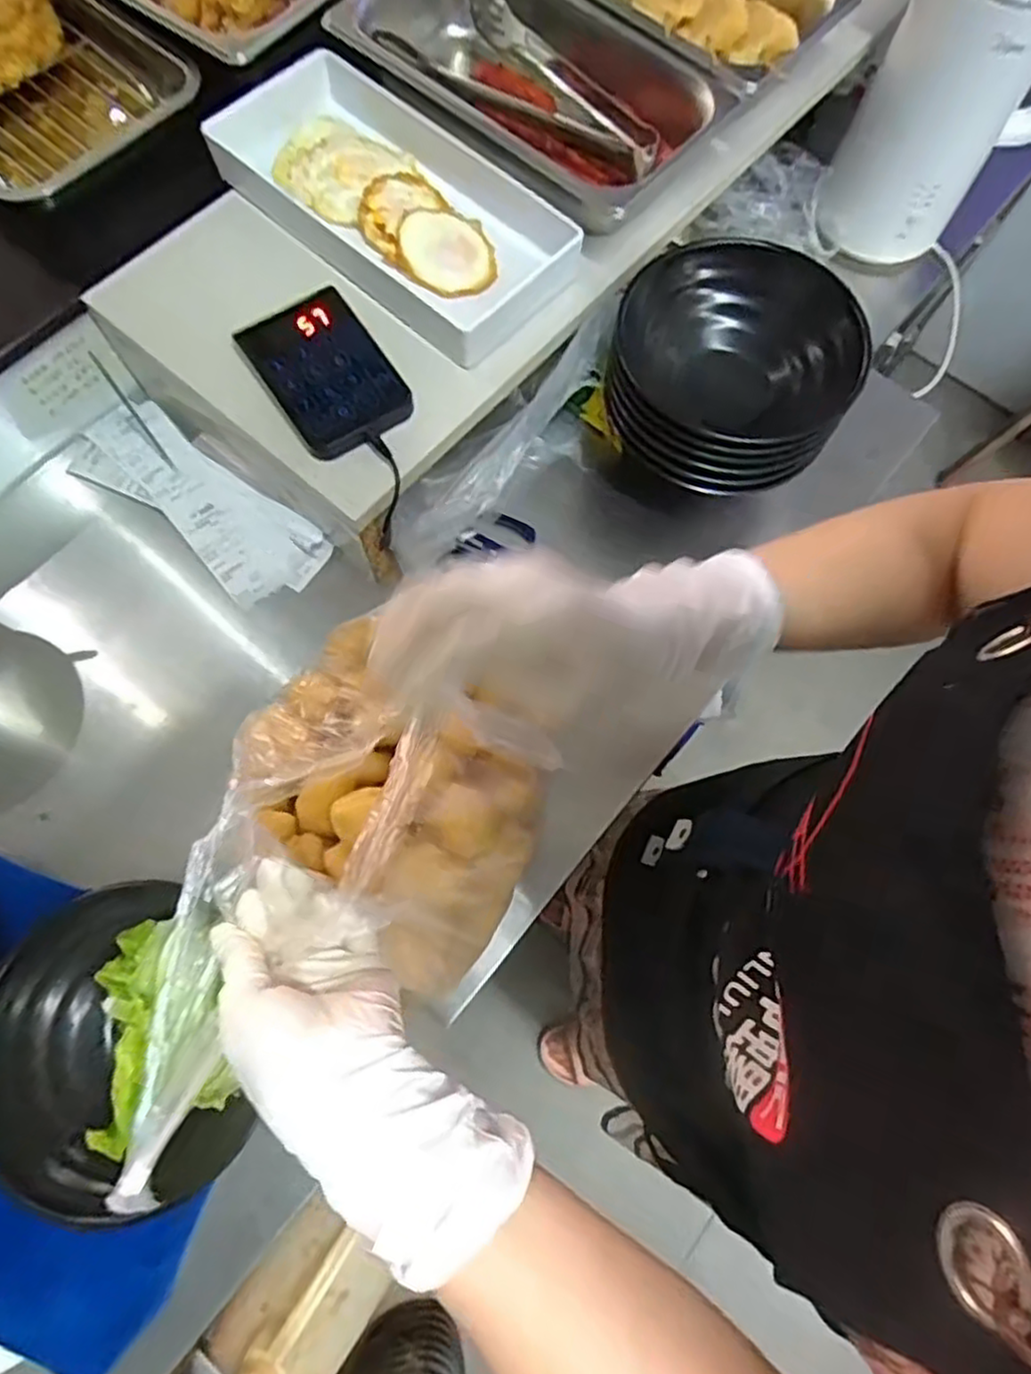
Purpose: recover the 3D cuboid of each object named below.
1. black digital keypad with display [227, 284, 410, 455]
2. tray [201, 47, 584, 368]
[{"bbox_3d":[-0.145,-0.240,0.525,0.088,0.022,0.131,-33,76,-11],"label":"black digital keypad with display"},{"bbox_3d":[-0.098,-0.395,0.567,0.297,0.043,0.148,40,76,10],"label":"tray"}]

